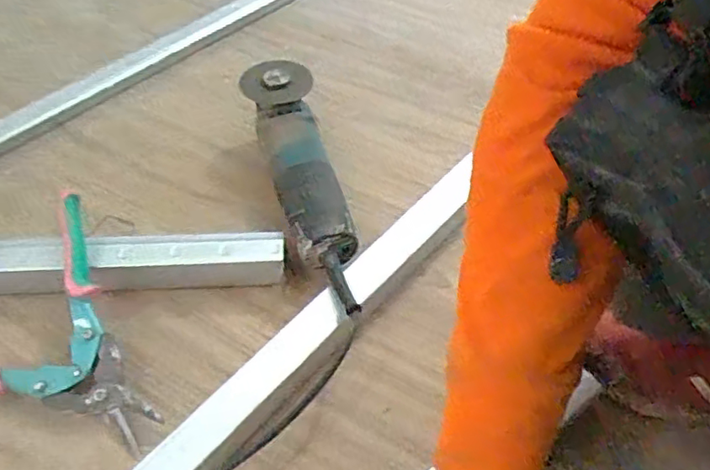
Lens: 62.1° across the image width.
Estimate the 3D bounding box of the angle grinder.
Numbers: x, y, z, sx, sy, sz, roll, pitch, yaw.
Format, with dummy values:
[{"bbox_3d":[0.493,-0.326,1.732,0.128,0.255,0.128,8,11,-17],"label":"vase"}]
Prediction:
[{"bbox_3d":[-0.053,-0.052,0.619,0.075,0.092,0.323,-12,53,-10],"label":"angle grinder"}]

